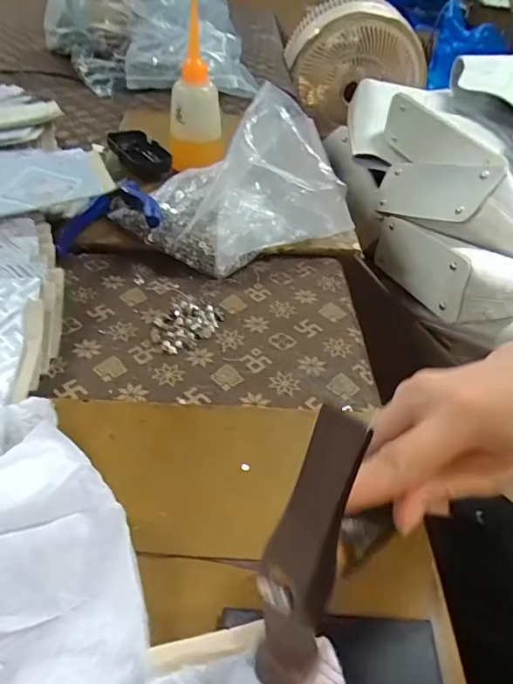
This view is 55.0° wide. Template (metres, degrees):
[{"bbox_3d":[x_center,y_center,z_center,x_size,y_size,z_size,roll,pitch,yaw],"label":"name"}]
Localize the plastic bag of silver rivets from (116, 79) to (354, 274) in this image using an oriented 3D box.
[{"bbox_3d":[-0.022,-0.163,0.502,0.230,0.134,0.145,-12,45,-17],"label":"plastic bag of silver rivets"}]

